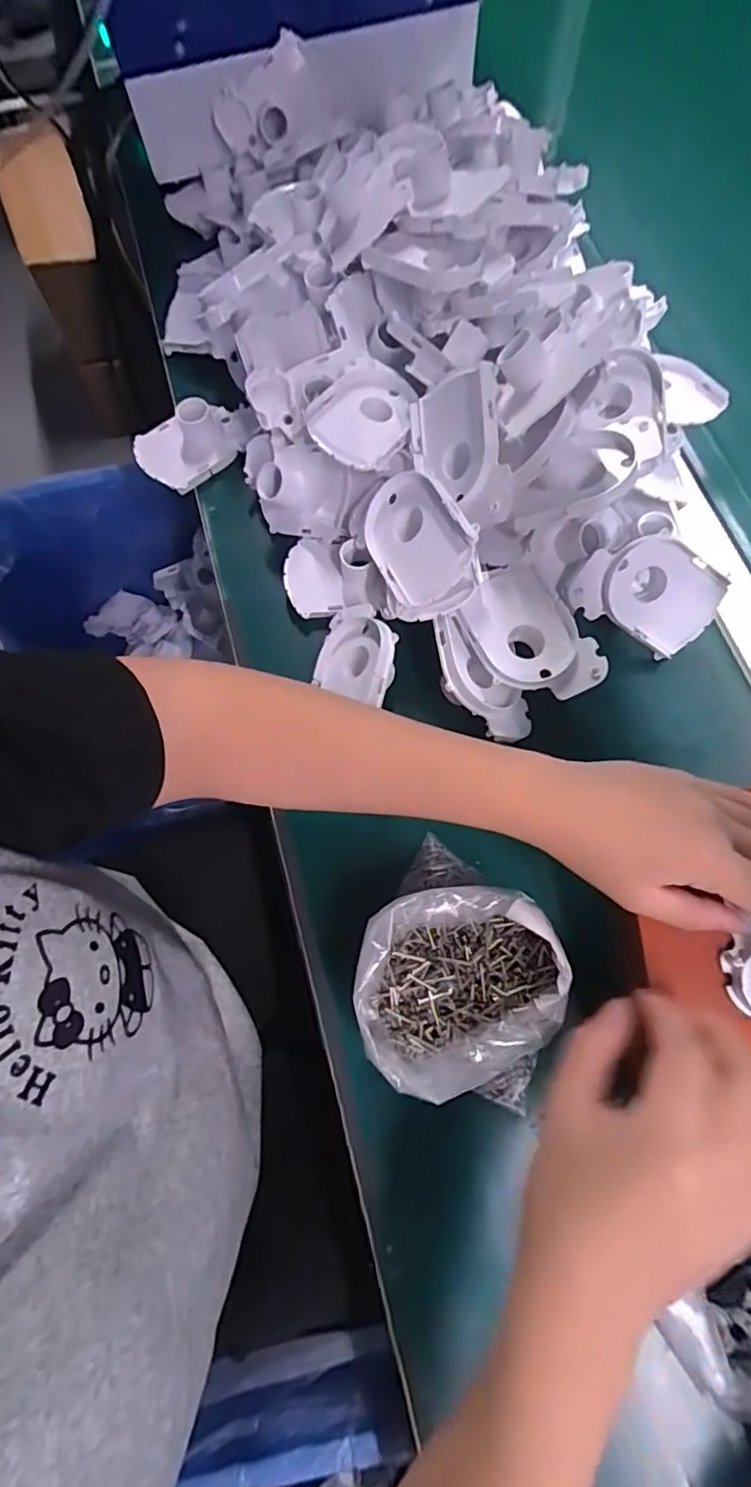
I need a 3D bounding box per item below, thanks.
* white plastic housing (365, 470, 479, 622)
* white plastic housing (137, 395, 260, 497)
[{"bbox_3d":[0.030,-0.132,0.376,0.065,0.017,0.094,-34,73,32],"label":"white plastic housing"},{"bbox_3d":[-0.147,-0.251,0.470,0.102,0.034,0.062,-19,72,-4],"label":"white plastic housing"}]

